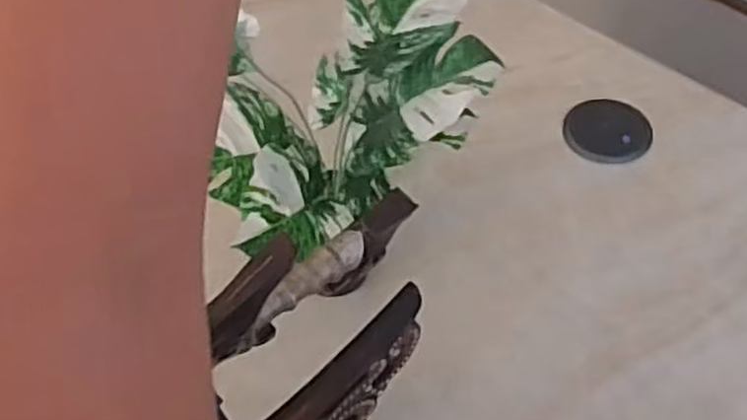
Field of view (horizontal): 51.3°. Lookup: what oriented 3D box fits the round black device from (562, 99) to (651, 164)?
[{"bbox_3d":[0.312,-0.108,1.035,0.113,0.018,0.102,3,52,6],"label":"round black device"}]

